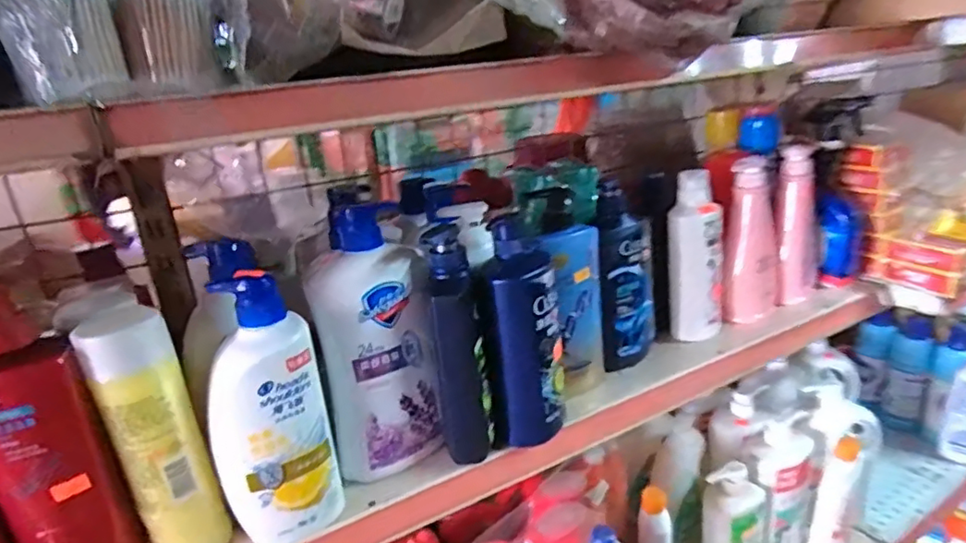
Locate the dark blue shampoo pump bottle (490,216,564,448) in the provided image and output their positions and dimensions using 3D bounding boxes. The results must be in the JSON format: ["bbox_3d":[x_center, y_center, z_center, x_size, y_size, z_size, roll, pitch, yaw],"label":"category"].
[{"bbox_3d":[0.042,0.059,0.557,0.062,0.219,0.050,-11,18,-14],"label":"dark blue shampoo pump bottle"}]

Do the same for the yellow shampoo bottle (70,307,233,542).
[{"bbox_3d":[-0.256,0.131,0.444,0.068,0.201,0.052,-18,22,-32],"label":"yellow shampoo bottle"}]

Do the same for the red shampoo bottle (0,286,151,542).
[{"bbox_3d":[-0.316,0.134,0.419,0.076,0.232,0.064,-19,23,-34],"label":"red shampoo bottle"}]

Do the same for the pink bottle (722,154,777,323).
[{"bbox_3d":[0.352,-0.039,0.750,0.059,0.209,0.066,4,21,27],"label":"pink bottle"}]

